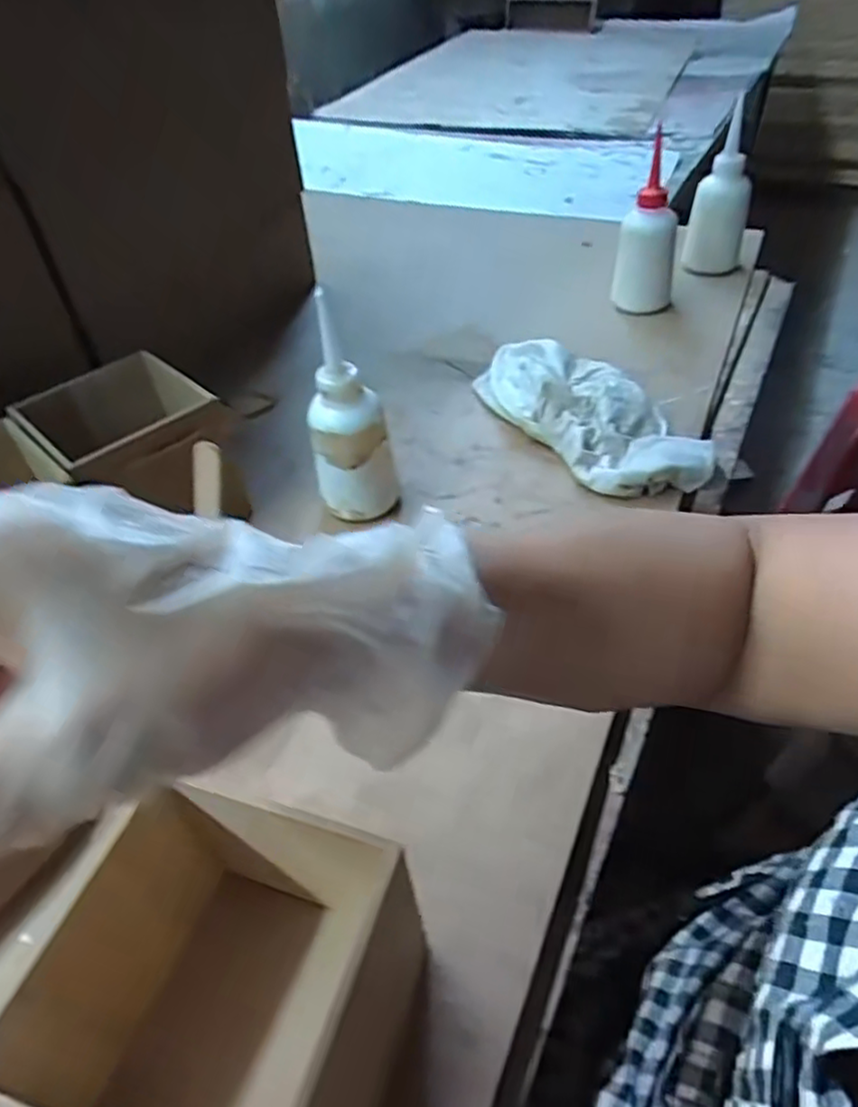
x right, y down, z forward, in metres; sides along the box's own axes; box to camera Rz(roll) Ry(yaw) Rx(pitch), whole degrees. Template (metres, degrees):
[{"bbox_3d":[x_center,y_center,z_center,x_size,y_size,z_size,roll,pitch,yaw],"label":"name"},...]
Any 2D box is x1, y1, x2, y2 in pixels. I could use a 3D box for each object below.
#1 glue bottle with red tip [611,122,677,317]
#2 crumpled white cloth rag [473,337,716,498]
[{"bbox_3d":[0.224,-0.320,0.699,0.059,0.158,0.046,11,46,14],"label":"glue bottle with red tip"},{"bbox_3d":[0.129,-0.124,0.590,0.098,0.051,0.244,-24,48,-20],"label":"crumpled white cloth rag"}]

